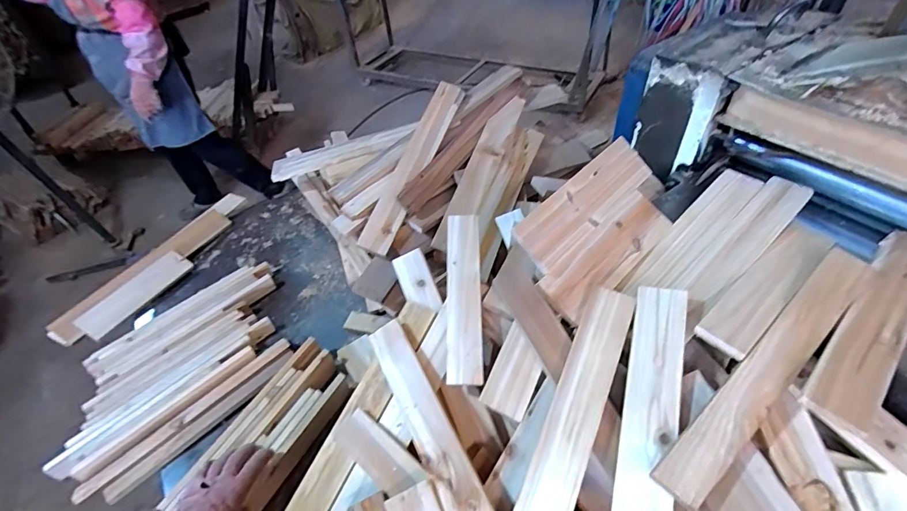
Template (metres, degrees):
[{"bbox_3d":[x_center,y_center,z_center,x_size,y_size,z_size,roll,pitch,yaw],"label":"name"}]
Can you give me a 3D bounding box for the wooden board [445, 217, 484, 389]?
[{"bbox_3d":[0.015,0.057,0.619,0.049,0.012,0.252,-2,66,4],"label":"wooden board"}]

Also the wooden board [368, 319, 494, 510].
[{"bbox_3d":[0.001,0.264,0.495,0.052,0.018,0.432,-31,58,-4],"label":"wooden board"}]

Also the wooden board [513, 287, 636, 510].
[{"bbox_3d":[0.151,0.192,0.520,0.062,0.016,0.328,18,67,22],"label":"wooden board"}]

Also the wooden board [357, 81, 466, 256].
[{"bbox_3d":[-0.080,-0.190,0.866,0.066,0.030,0.410,16,69,20],"label":"wooden board"}]

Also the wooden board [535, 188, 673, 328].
[{"bbox_3d":[0.227,-0.002,0.623,0.237,0.012,0.078,-40,84,-20],"label":"wooden board"}]

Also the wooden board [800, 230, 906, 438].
[{"bbox_3d":[0.527,0.074,0.522,0.363,0.018,0.061,-37,53,-26],"label":"wooden board"}]

